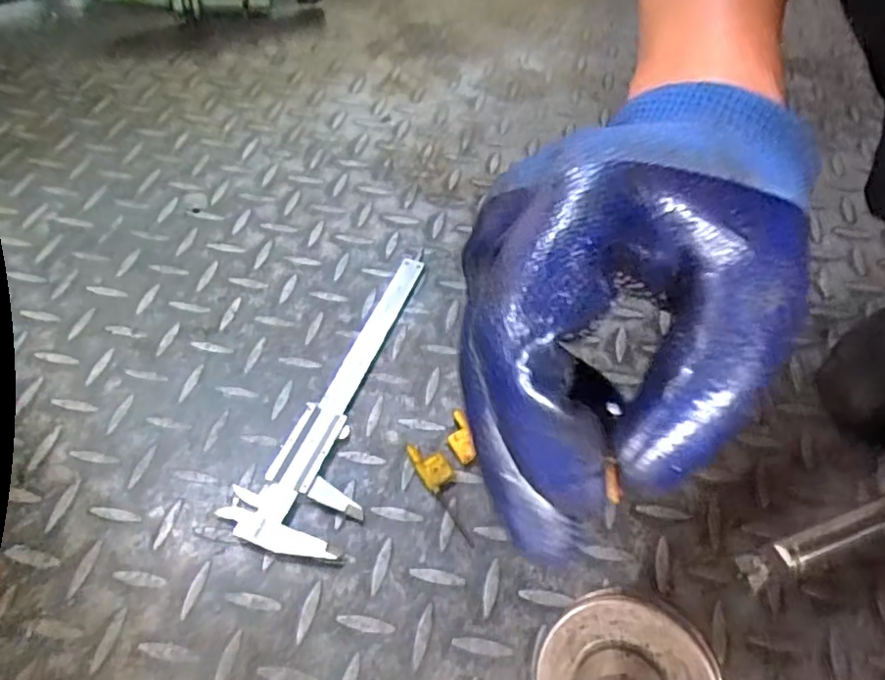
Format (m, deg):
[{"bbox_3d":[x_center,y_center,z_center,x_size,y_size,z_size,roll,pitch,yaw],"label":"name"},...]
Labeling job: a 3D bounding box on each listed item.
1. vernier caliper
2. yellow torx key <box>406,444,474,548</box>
[{"bbox_3d":[-0.047,0.029,0.406,0.063,0.007,0.226,22,55,12],"label":"vernier caliper"},{"bbox_3d":[0.001,0.086,0.367,0.019,0.004,0.068,-20,57,-18],"label":"yellow torx key"}]

